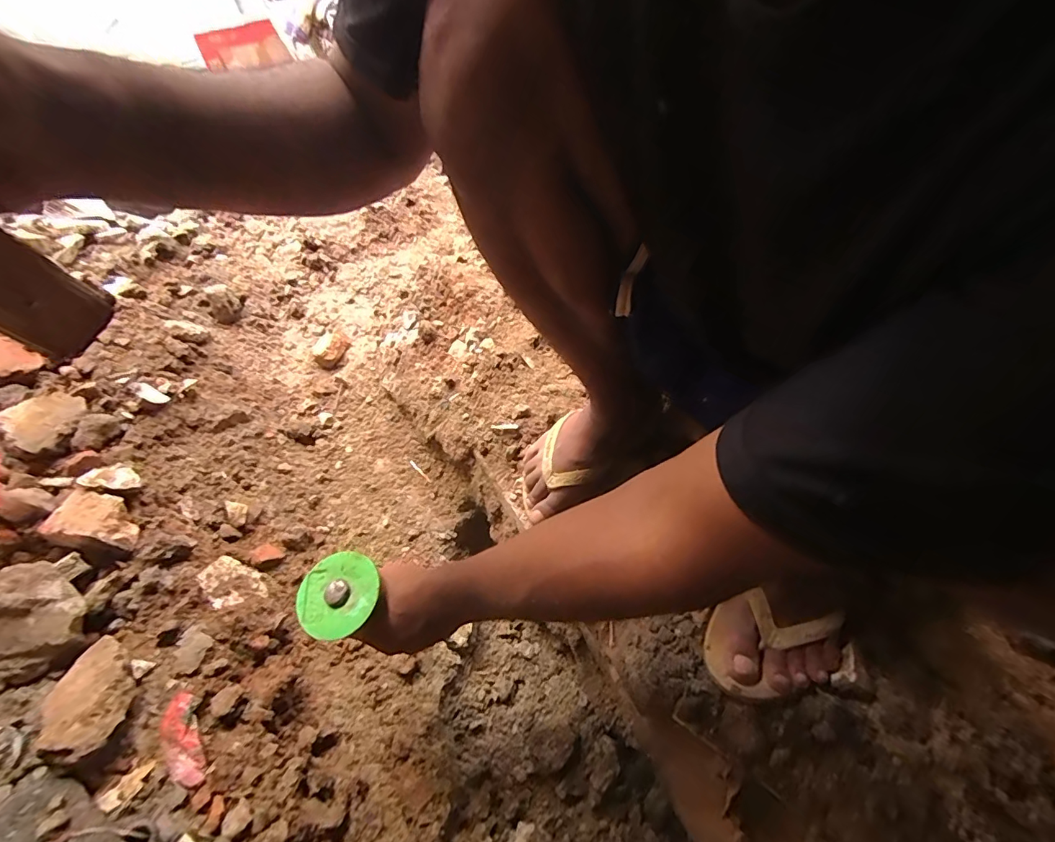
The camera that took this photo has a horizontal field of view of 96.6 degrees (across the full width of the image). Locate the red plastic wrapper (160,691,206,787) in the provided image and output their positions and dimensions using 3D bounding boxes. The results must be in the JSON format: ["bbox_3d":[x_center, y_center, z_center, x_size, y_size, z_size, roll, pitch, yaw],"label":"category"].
[{"bbox_3d":[-0.333,0.306,0.451,0.027,0.012,0.083,-29,54,-18],"label":"red plastic wrapper"}]

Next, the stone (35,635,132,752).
[{"bbox_3d":[-0.429,0.264,0.452,0.110,0.027,0.067,33,60,27],"label":"stone"}]

